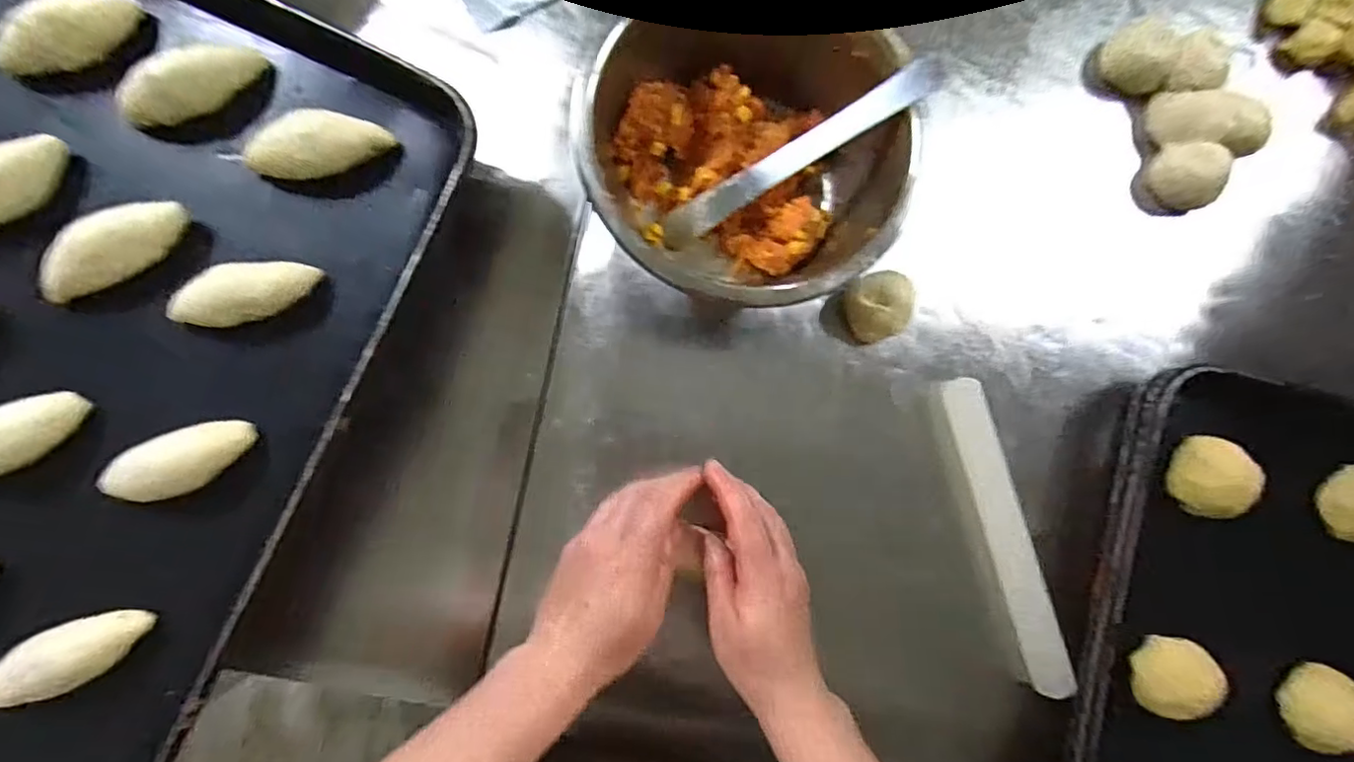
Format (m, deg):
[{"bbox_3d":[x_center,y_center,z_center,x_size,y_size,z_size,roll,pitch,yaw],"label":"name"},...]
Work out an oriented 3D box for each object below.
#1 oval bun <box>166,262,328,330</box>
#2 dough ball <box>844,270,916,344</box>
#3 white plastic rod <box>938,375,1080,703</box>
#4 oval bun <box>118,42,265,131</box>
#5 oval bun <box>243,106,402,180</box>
[{"bbox_3d":[-0.264,-0.052,0.363,0.080,0.026,0.033,-11,86,-5],"label":"oval bun"},{"bbox_3d":[0.143,-0.052,0.416,0.040,0.026,0.044,0,85,-4],"label":"dough ball"},{"bbox_3d":[0.231,0.106,0.413,0.023,0.020,0.219,-15,87,-6],"label":"white plastic rod"},{"bbox_3d":[-0.300,-0.182,0.364,0.084,0.034,0.030,-28,88,-6],"label":"oval bun"},{"bbox_3d":[-0.222,-0.145,0.371,0.086,0.032,0.035,-12,86,-5],"label":"oval bun"}]

